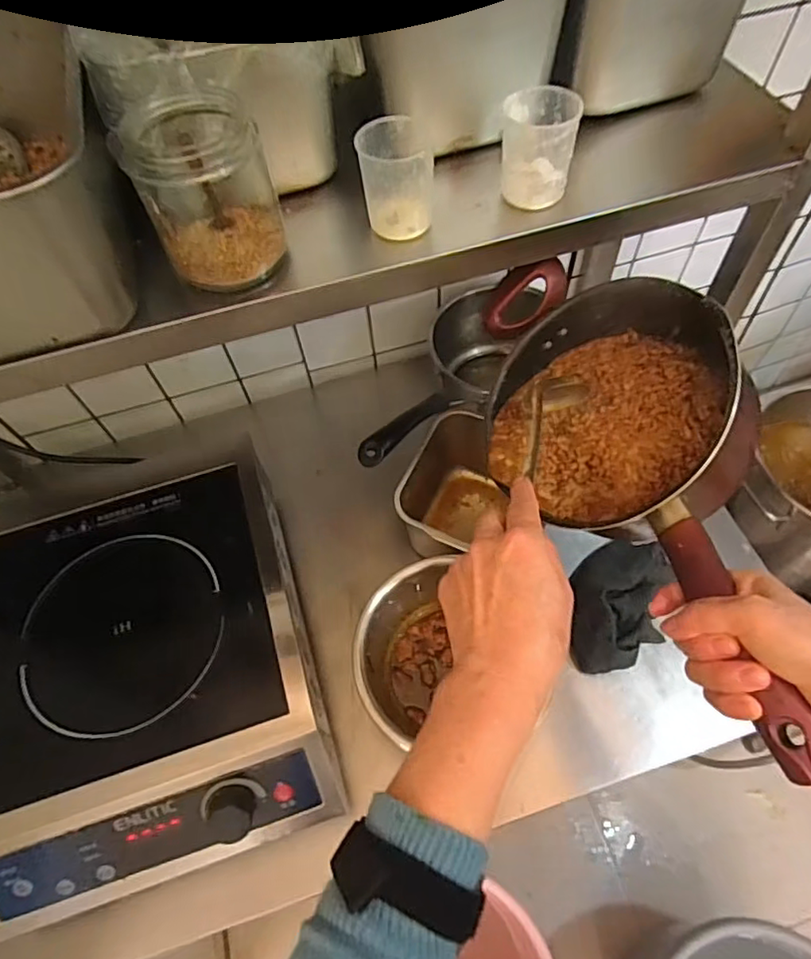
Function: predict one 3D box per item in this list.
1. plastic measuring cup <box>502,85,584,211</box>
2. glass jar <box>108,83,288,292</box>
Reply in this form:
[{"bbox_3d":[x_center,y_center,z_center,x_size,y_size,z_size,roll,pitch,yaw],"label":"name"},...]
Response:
[{"bbox_3d":[0.096,-0.240,0.426,0.051,0.061,0.049,-1,60,2],"label":"plastic measuring cup"},{"bbox_3d":[-0.131,-0.189,0.392,0.085,0.101,0.084,-1,60,2],"label":"glass jar"}]

